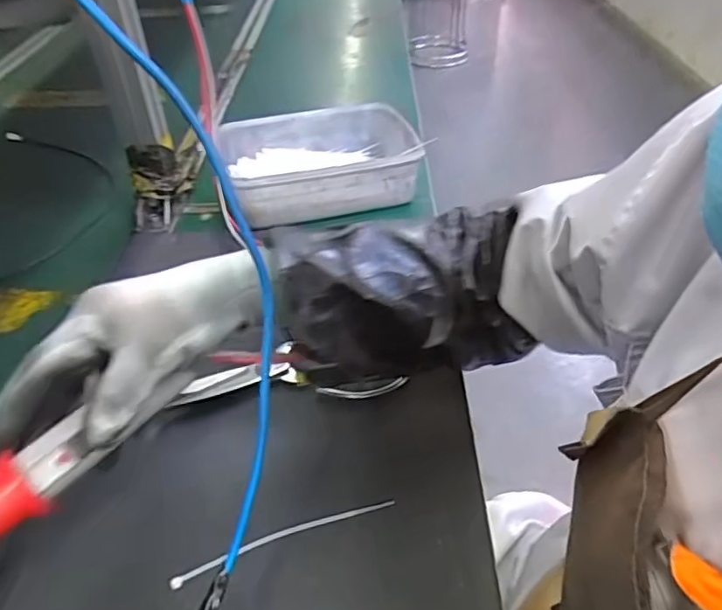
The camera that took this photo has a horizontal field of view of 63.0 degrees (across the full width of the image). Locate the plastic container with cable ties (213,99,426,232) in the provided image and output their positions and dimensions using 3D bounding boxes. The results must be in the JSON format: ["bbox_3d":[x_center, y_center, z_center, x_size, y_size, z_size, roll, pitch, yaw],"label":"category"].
[{"bbox_3d":[-0.051,-0.169,0.703,0.229,0.065,0.156,-12,40,-11],"label":"plastic container with cable ties"}]

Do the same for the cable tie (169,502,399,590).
[{"bbox_3d":[-0.049,0.152,0.387,0.148,0.004,0.011,-15,42,-16],"label":"cable tie"}]

